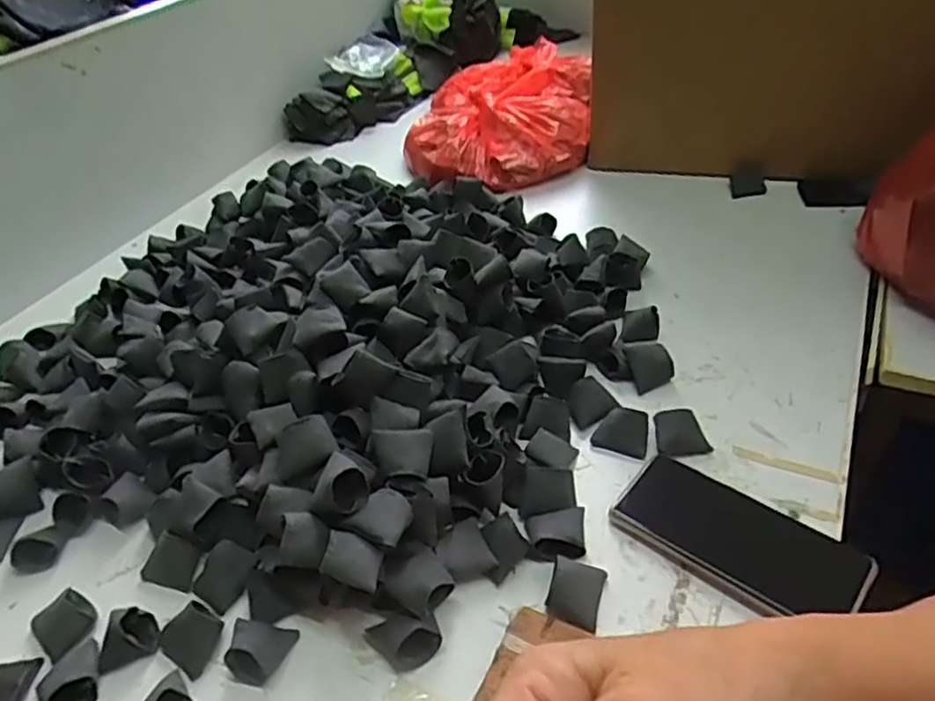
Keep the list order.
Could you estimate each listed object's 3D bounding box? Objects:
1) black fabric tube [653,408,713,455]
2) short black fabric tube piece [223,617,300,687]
[{"bbox_3d":[0.171,0.066,0.535,0.041,0.024,0.032,-6,41,0],"label":"black fabric tube"},{"bbox_3d":[-0.136,0.192,0.430,0.038,0.025,0.036,-3,41,3],"label":"short black fabric tube piece"}]

